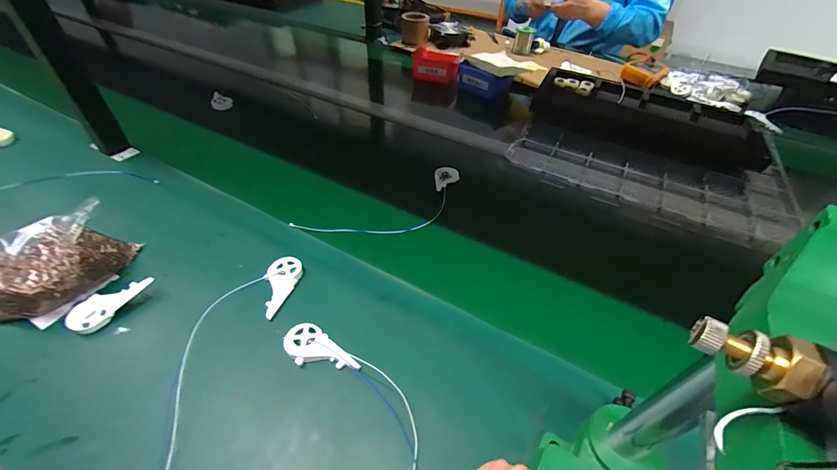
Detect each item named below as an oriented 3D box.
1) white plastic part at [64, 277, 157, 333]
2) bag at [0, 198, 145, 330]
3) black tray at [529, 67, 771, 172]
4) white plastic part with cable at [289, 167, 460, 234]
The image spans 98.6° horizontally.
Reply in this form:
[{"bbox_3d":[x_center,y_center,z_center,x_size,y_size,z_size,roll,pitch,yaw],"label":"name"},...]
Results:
[{"bbox_3d":[-0.398,0.086,0.471,0.099,0.015,0.048,-35,55,-17],"label":"white plastic part"},{"bbox_3d":[-0.502,0.031,0.488,0.140,0.091,0.167,25,48,20],"label":"bag"},{"bbox_3d":[0.532,-0.279,0.869,0.492,0.082,0.188,20,47,16],"label":"black tray"},{"bbox_3d":[-0.043,-0.038,0.617,0.315,0.035,0.099,-23,51,-25],"label":"white plastic part with cable"}]

